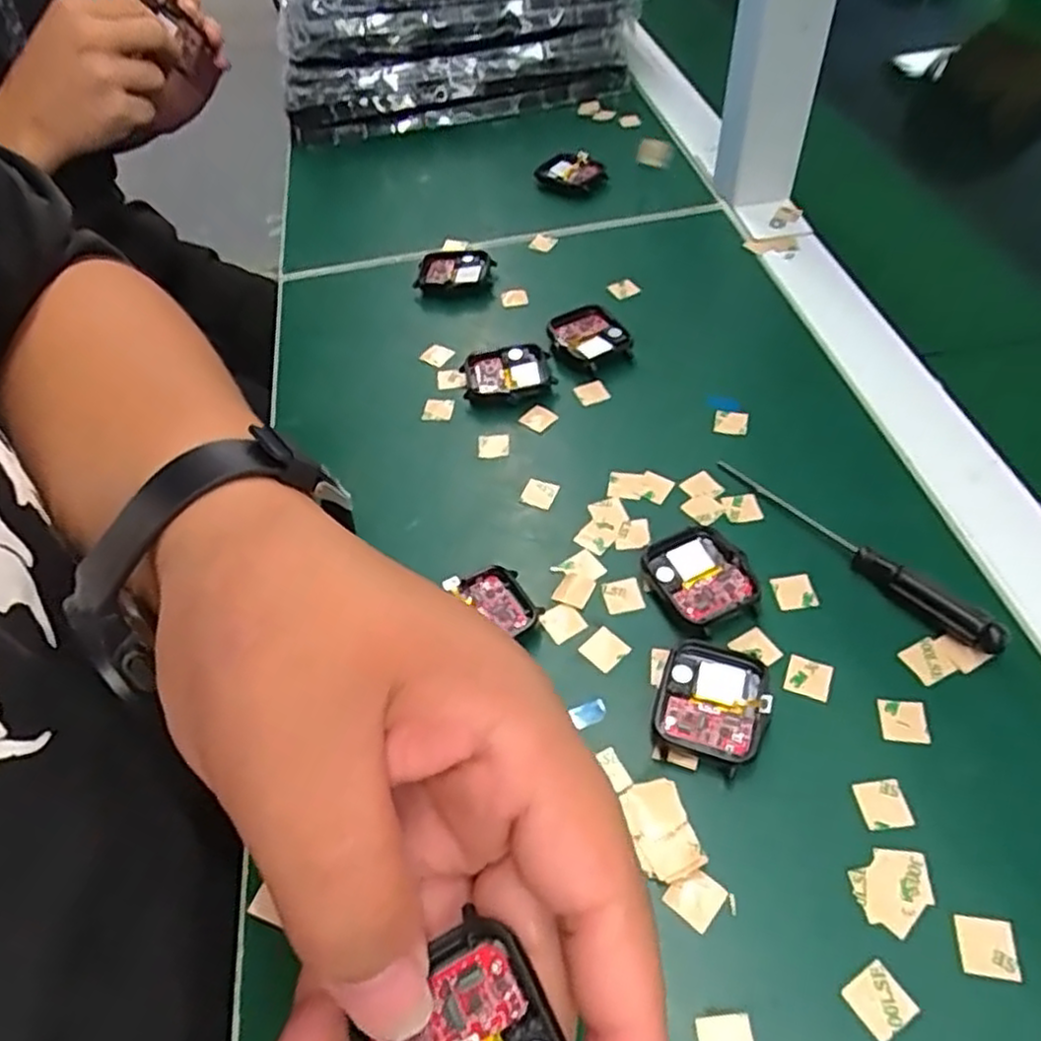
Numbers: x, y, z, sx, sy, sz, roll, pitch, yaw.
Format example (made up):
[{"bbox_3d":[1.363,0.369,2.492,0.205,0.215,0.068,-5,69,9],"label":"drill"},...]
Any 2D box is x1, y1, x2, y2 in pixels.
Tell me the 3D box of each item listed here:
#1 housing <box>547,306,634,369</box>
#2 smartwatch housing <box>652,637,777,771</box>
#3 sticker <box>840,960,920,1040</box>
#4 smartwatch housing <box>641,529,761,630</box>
[{"bbox_3d":[0.037,-0.099,0.401,0.038,0.014,0.040,-22,53,-11],"label":"housing"},{"bbox_3d":[0.070,0.067,0.265,0.037,0.010,0.043,15,55,17],"label":"smartwatch housing"},{"bbox_3d":[0.104,0.140,0.210,0.016,0.004,0.016,-30,57,-15],"label":"sticker"},{"bbox_3d":[0.074,0.024,0.299,0.038,0.009,0.043,-24,53,-13],"label":"smartwatch housing"}]

